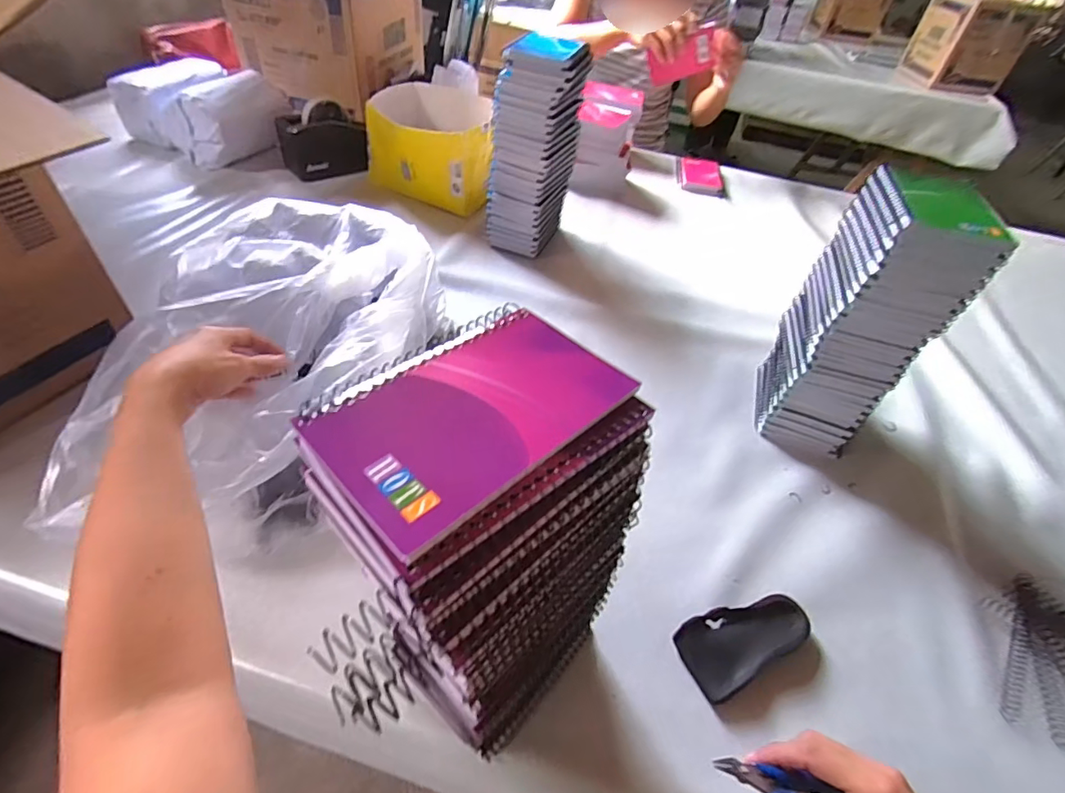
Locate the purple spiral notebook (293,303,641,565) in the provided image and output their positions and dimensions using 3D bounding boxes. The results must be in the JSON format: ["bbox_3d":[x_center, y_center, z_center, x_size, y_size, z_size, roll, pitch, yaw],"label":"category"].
[{"bbox_3d":[-0.026,0.001,0.220,0.129,0.005,0.088,-32,58,-32],"label":"purple spiral notebook"}]

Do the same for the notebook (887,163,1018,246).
[{"bbox_3d":[0.369,-0.174,0.452,0.077,0.019,0.112,16,47,7],"label":"notebook"}]

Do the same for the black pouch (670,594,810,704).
[{"bbox_3d":[0.185,0.206,0.438,0.119,0.016,0.058,-18,51,-22],"label":"black pouch"}]

